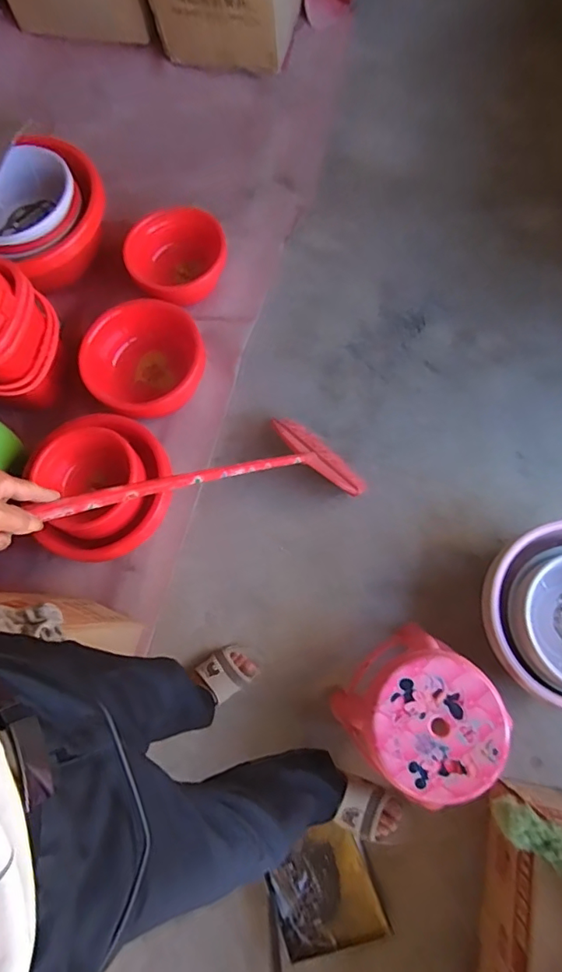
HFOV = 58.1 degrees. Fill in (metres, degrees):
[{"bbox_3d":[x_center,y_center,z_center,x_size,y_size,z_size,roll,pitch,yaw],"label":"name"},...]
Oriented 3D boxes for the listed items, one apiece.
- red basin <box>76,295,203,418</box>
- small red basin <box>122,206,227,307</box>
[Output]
[{"bbox_3d":[-0.360,-0.328,1.385,0.319,0.148,0.307,-1,76,2],"label":"red basin"},{"bbox_3d":[-0.300,-0.665,1.488,0.270,0.117,0.286,-1,76,2],"label":"small red basin"}]

